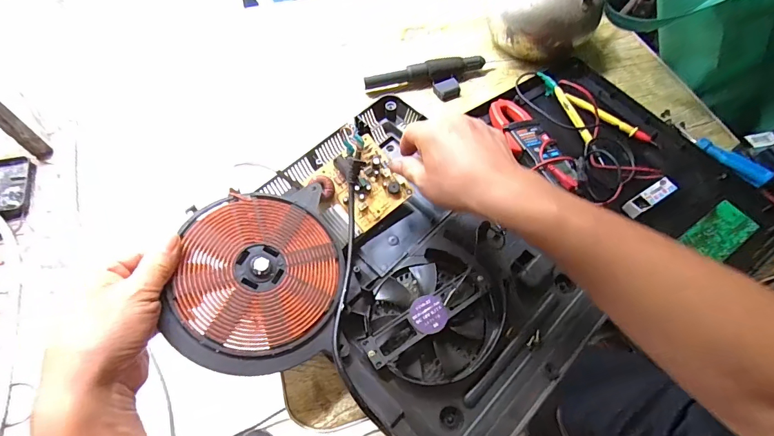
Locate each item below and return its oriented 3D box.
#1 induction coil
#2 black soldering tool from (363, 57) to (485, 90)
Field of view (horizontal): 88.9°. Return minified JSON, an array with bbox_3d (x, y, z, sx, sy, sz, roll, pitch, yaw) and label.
[{"bbox_3d":[-0.114,0.051,0.358,0.147,0.010,0.163,-6,69,-23],"label":"induction coil"},{"bbox_3d":[0.059,-0.217,0.584,0.184,0.024,0.023,-11,63,-9],"label":"black soldering tool"}]

